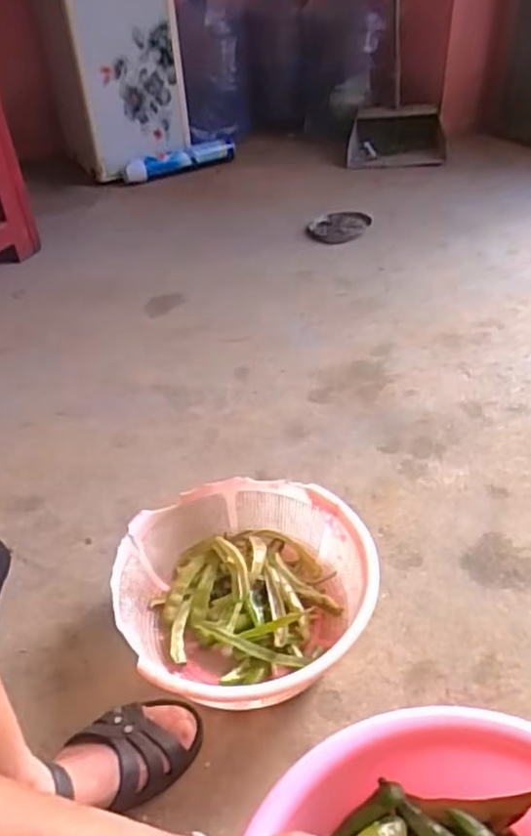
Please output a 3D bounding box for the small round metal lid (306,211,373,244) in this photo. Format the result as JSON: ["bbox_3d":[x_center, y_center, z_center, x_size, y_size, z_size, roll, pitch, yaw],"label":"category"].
[{"bbox_3d":[0.173,-0.455,1.563,0.145,0.022,0.140,-4,39,3],"label":"small round metal lid"}]

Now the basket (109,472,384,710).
[{"bbox_3d":[-0.028,0.204,0.749,0.259,0.106,0.271,-5,39,1],"label":"basket"}]

